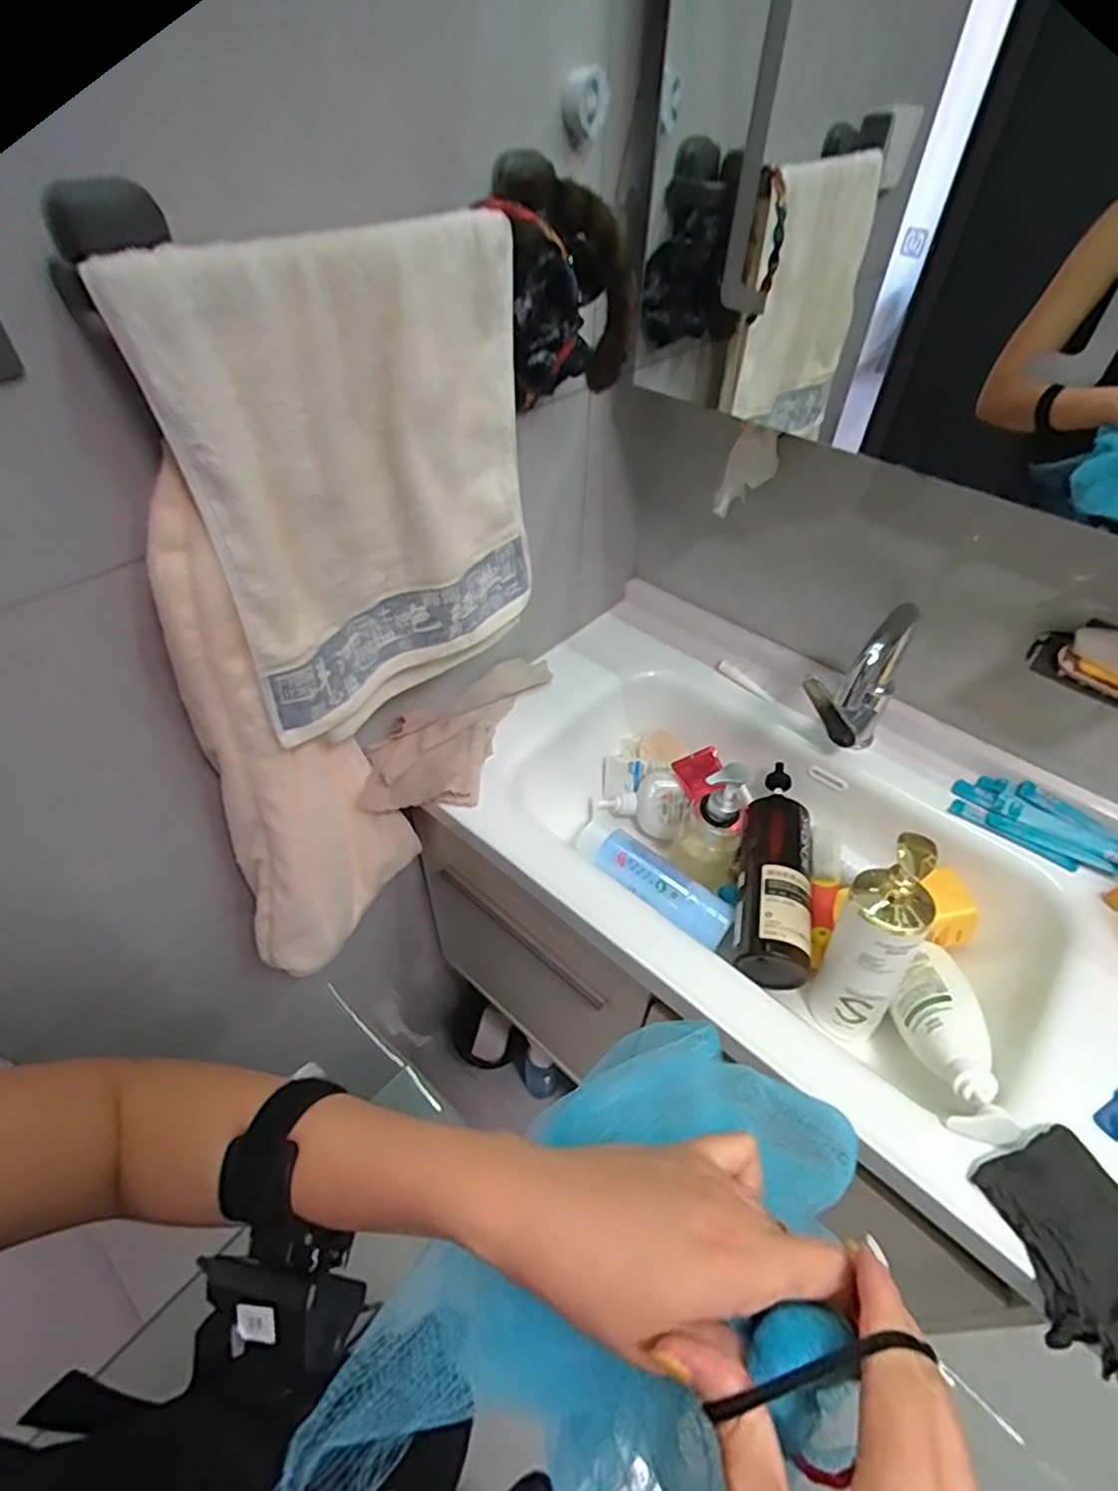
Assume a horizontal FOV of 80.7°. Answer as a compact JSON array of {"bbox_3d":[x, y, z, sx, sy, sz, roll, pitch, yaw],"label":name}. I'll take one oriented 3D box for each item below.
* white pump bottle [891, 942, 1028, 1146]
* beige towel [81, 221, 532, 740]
[{"bbox_3d":[0.369,0.280,0.626,0.060,0.054,0.204,8,30,7],"label":"white pump bottle"},{"bbox_3d":[-0.144,-0.196,0.548,0.043,0.368,0.299,30,53,25],"label":"beige towel"}]

